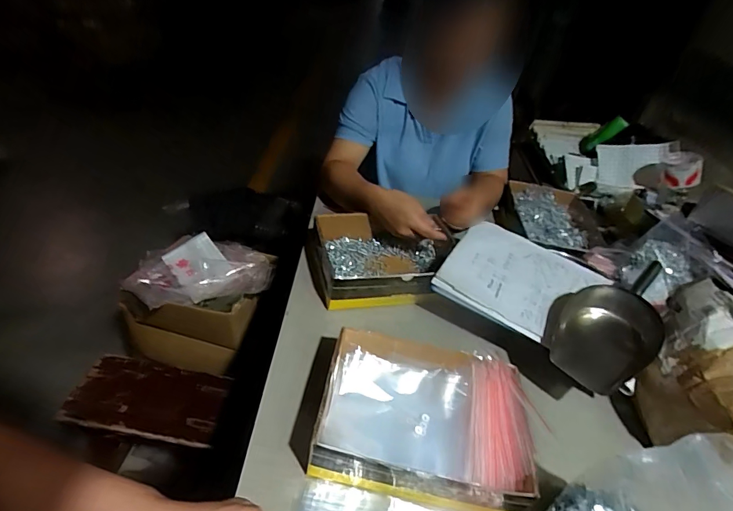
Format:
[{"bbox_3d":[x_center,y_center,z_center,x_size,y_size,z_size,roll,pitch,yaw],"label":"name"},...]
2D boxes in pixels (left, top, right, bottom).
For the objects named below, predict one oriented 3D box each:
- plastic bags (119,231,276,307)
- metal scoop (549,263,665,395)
[{"bbox_3d":[-0.405,0.025,1.063,0.333,0.050,0.259,5,39,-9],"label":"plastic bags"},{"bbox_3d":[0.371,0.111,0.647,0.249,0.105,0.126,-25,51,-37],"label":"metal scoop"}]

